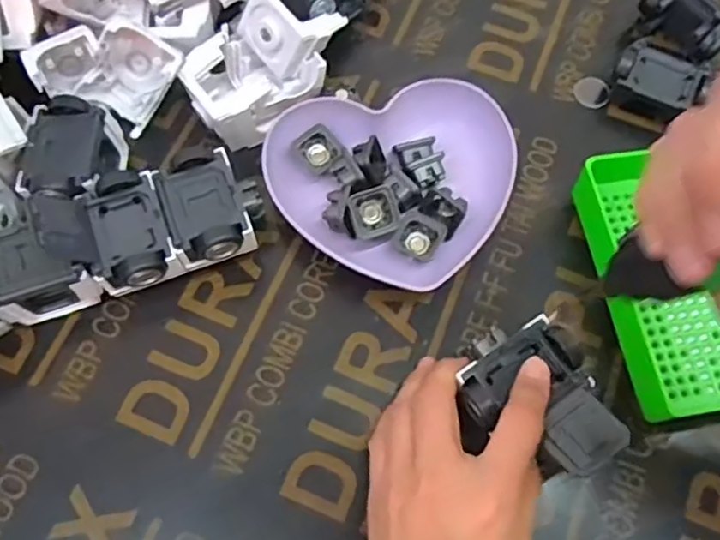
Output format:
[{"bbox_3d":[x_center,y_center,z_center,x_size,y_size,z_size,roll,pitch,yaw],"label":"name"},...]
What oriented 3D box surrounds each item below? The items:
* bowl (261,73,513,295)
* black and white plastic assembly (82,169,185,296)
[{"bbox_3d":[0.021,-0.049,0.385,0.141,0.030,0.120,-11,69,-5],"label":"bowl"},{"bbox_3d":[-0.126,-0.017,0.363,0.040,0.042,0.065,-20,70,-8],"label":"black and white plastic assembly"}]

